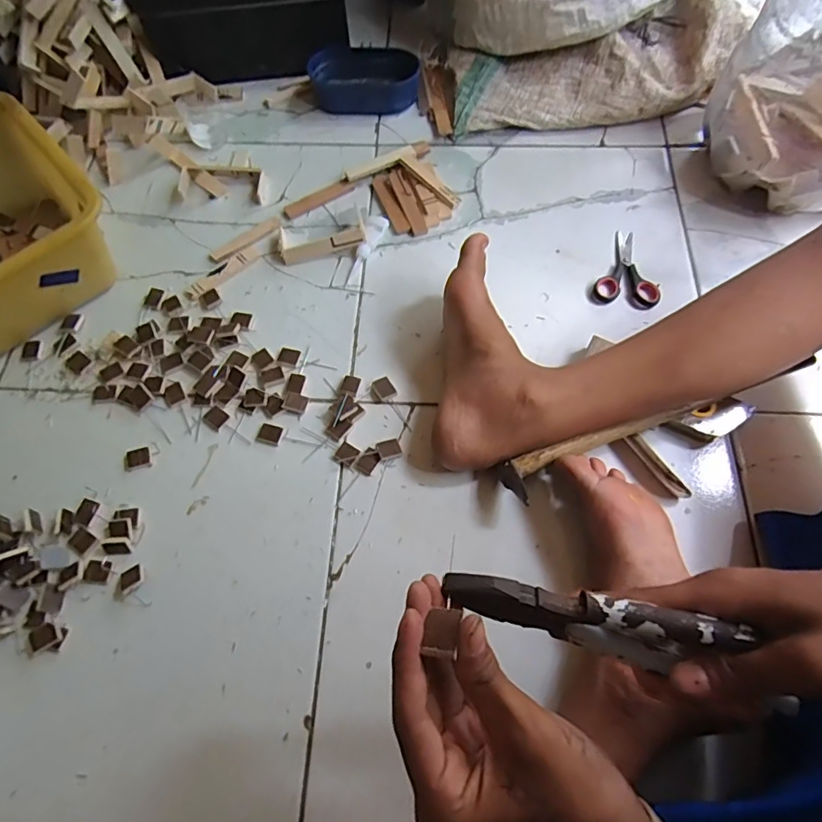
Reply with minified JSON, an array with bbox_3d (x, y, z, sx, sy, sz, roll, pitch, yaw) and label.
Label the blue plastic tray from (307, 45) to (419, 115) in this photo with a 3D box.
[{"bbox_3d":[-0.068,-0.475,0.759,0.157,0.049,0.079,3,65,2],"label":"blue plastic tray"}]

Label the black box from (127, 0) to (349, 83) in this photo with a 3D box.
[{"bbox_3d":[-0.231,-0.584,0.758,0.282,0.145,0.154,0,65,1],"label":"black box"}]

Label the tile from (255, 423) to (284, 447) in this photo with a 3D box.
[{"bbox_3d":[-0.149,0.024,0.551,0.024,0.007,0.022,12,66,7],"label":"tile"}]

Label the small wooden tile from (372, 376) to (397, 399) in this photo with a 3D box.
[{"bbox_3d":[-0.029,-0.026,0.573,0.019,0.004,0.022,-28,68,-12],"label":"small wooden tile"}]

